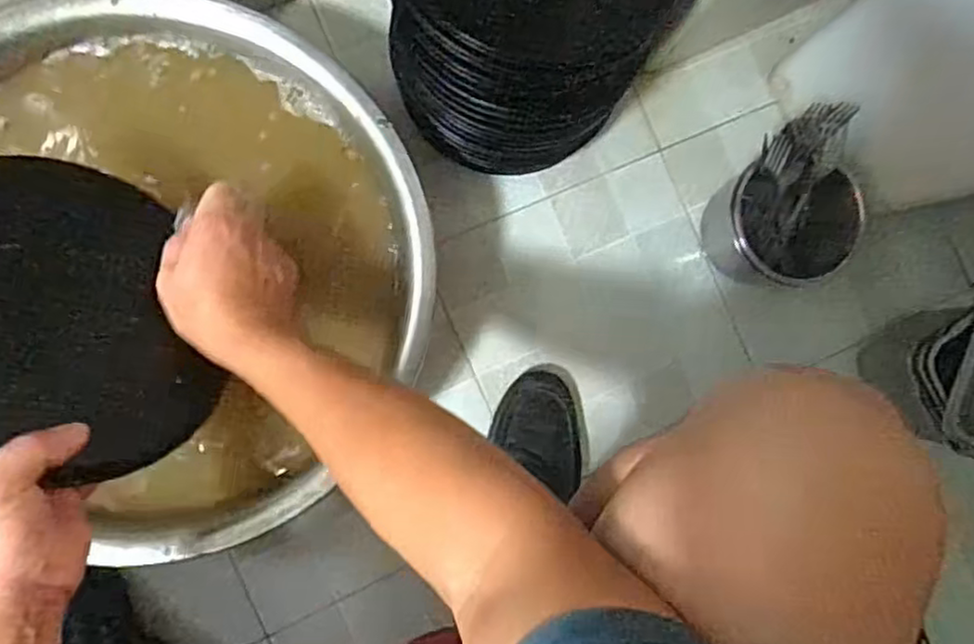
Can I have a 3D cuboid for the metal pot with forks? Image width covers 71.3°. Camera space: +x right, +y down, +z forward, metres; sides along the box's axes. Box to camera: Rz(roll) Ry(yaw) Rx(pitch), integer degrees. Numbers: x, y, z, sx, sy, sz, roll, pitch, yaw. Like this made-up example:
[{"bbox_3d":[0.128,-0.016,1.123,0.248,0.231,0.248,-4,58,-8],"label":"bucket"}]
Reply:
[{"bbox_3d":[0.319,-0.124,0.729,0.122,0.156,0.157,2,87,-8],"label":"metal pot with forks"}]

